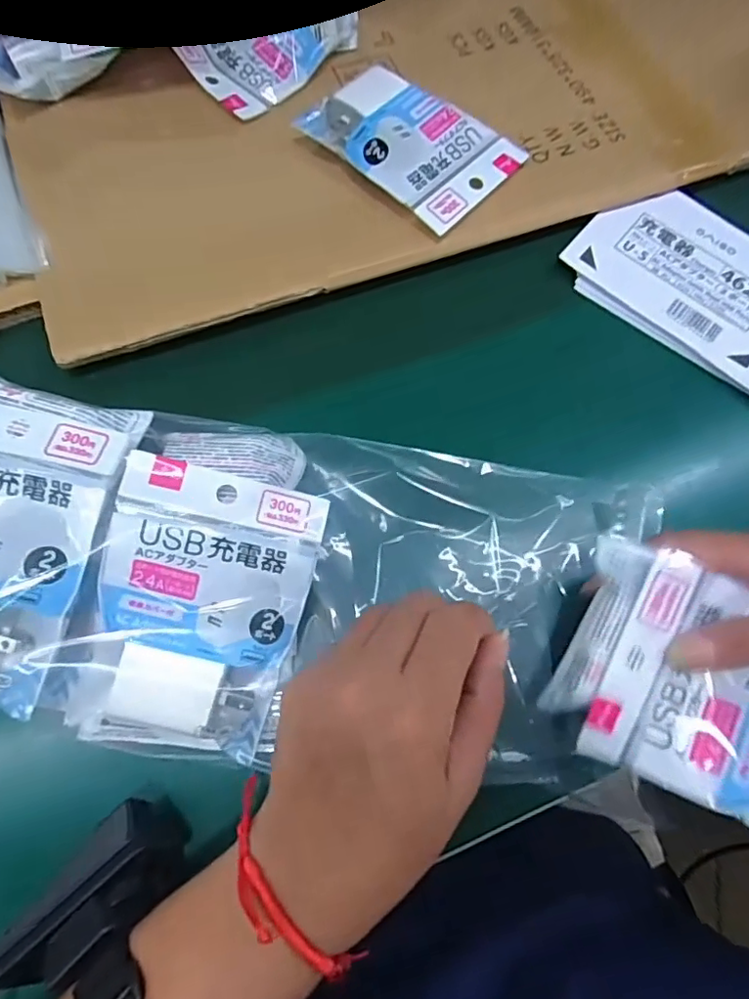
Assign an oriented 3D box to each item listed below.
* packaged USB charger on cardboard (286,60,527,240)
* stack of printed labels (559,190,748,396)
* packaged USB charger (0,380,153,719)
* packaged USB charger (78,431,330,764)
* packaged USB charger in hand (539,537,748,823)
[{"bbox_3d":[0.028,-0.239,0.371,0.124,0.031,0.091,42,75,13],"label":"packaged USB charger on cardboard"},{"bbox_3d":[0.220,-0.147,0.373,0.161,0.009,0.112,40,74,12],"label":"stack of printed labels"},{"bbox_3d":[-0.171,0.014,0.255,0.088,0.026,0.138,14,71,4],"label":"packaged USB charger"},{"bbox_3d":[-0.081,0.037,0.268,0.092,0.041,0.156,15,71,4],"label":"packaged USB charger"},{"bbox_3d":[0.156,0.086,0.246,0.133,0.017,0.094,21,88,12],"label":"packaged USB charger in hand"}]

